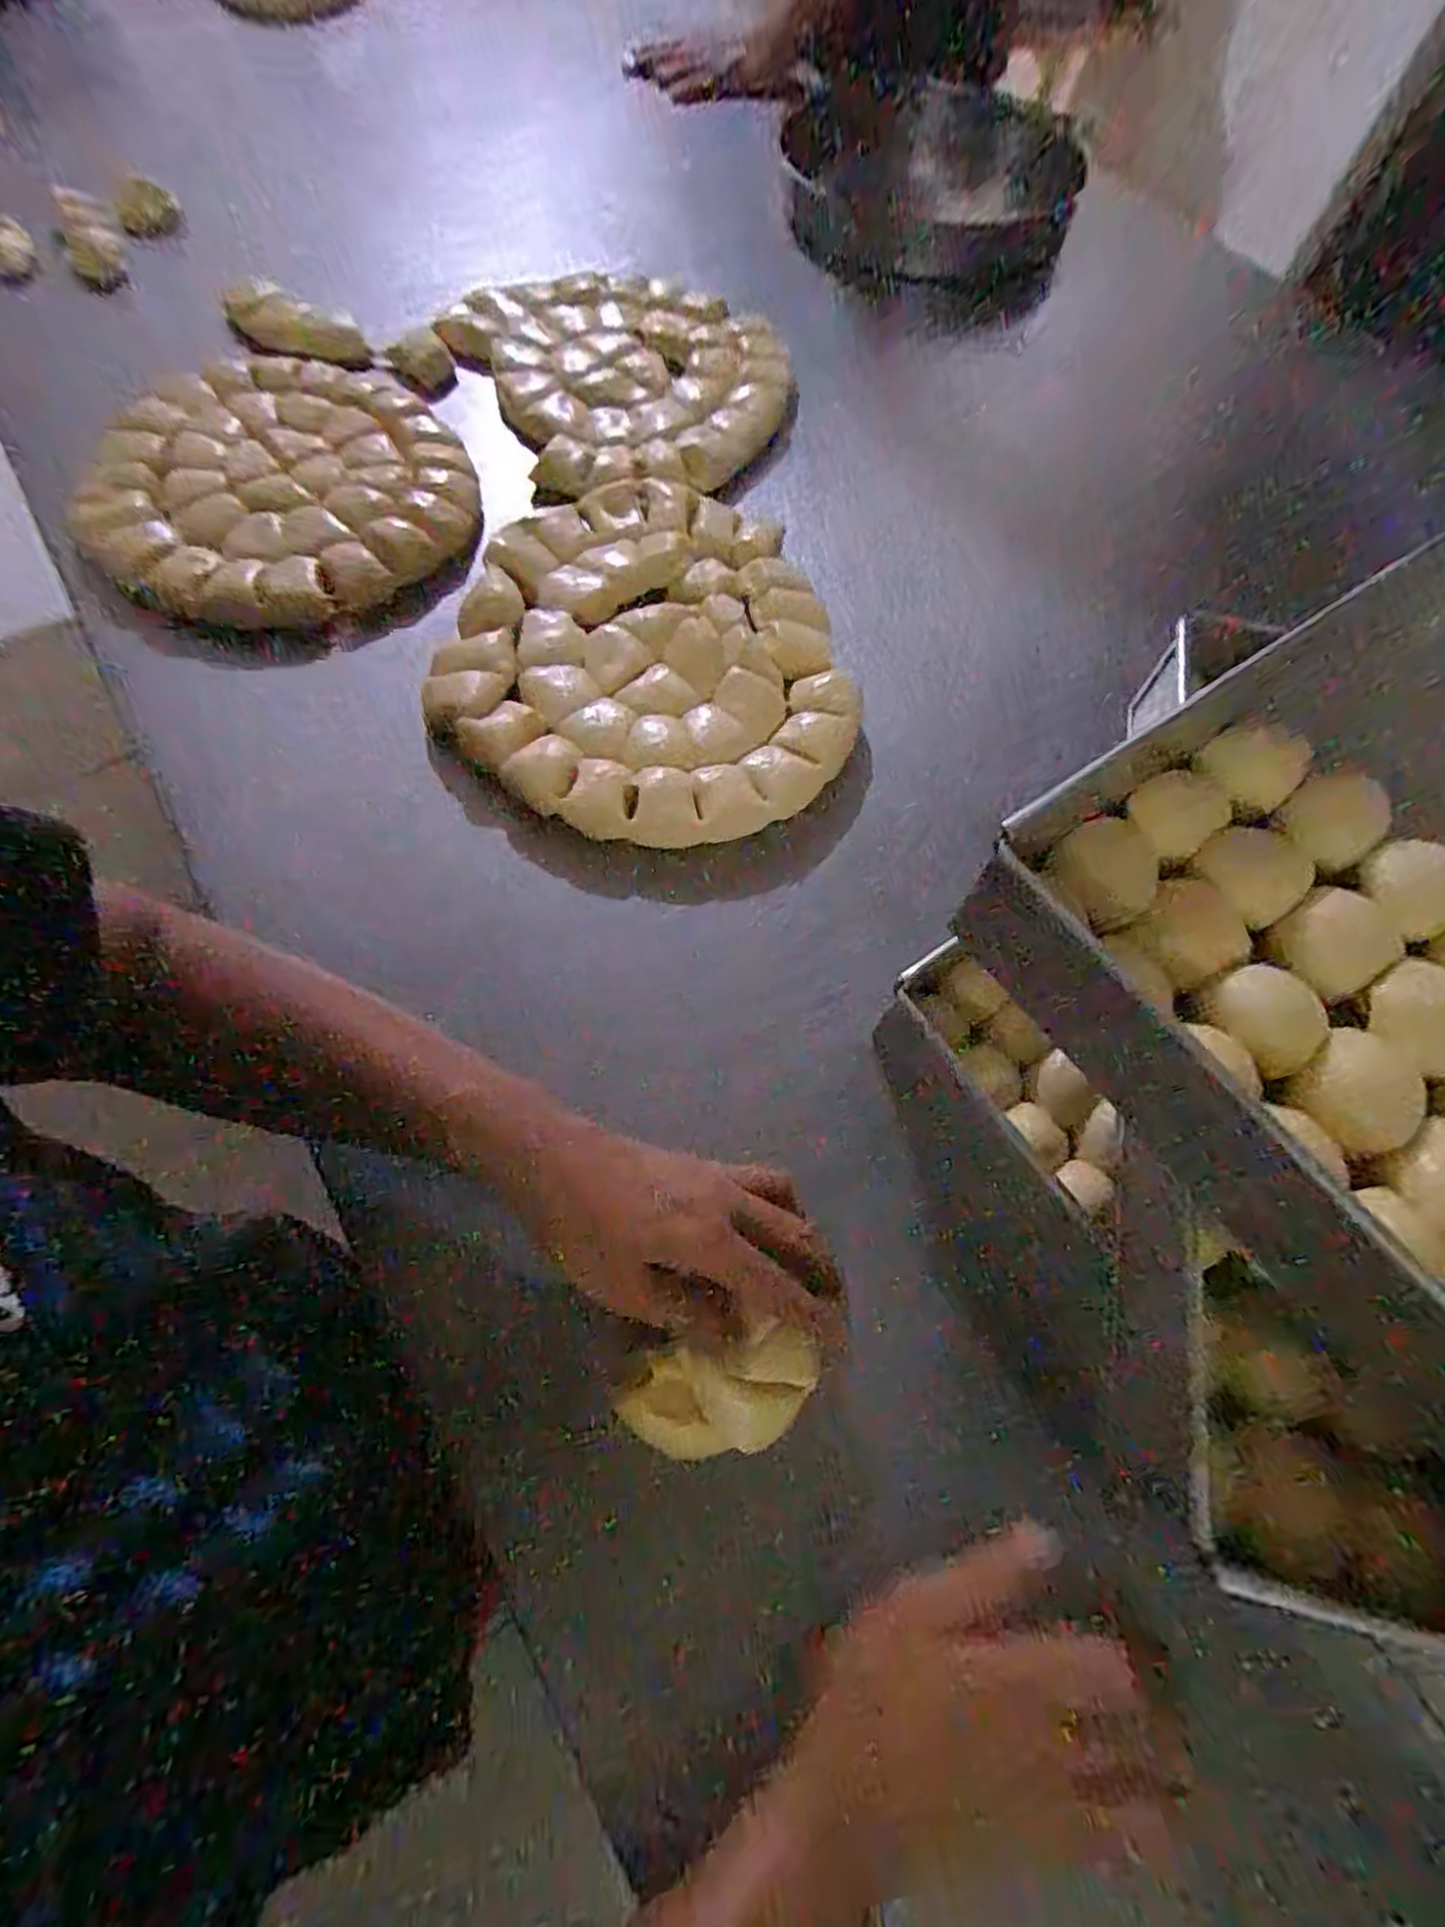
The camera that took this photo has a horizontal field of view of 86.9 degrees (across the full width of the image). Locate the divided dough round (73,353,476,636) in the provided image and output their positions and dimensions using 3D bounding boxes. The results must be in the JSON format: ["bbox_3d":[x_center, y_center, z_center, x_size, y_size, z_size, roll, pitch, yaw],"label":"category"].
[{"bbox_3d":[-0.322,-0.352,0.555,0.261,0.033,0.273,1,66,-3],"label":"divided dough round"}]

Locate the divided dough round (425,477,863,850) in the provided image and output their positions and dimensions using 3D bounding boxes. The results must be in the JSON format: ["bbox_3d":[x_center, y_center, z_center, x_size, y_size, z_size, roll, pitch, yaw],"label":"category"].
[{"bbox_3d":[-0.040,-0.209,0.506,0.259,0.041,0.283,1,66,-3],"label":"divided dough round"}]

